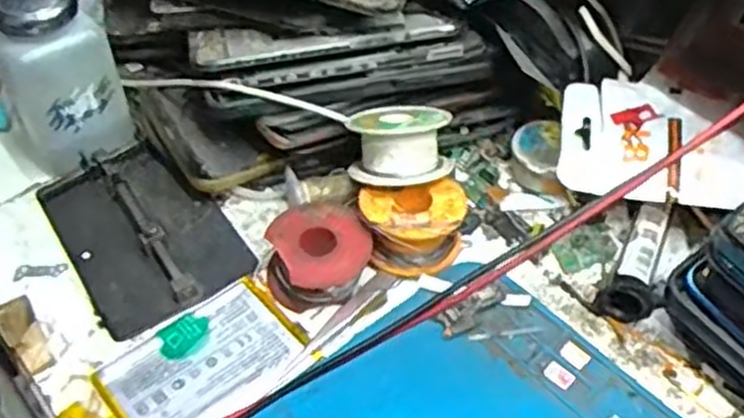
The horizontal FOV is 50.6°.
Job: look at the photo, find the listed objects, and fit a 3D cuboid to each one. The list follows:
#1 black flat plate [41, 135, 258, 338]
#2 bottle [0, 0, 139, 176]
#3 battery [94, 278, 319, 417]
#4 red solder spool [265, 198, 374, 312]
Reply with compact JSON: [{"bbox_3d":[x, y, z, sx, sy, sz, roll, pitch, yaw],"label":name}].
[{"bbox_3d":[-0.121,0.009,0.415,0.078,0.013,0.116,-27,54,-21],"label":"black flat plate"},{"bbox_3d":[-0.171,-0.071,0.426,0.063,0.095,0.055,-20,52,-16],"label":"bottle"},{"bbox_3d":[-0.077,0.071,0.363,0.083,0.008,0.060,-31,56,-24],"label":"battery"},{"bbox_3d":[-0.029,0.020,0.394,0.050,0.026,0.050,0,49,0],"label":"red solder spool"}]

